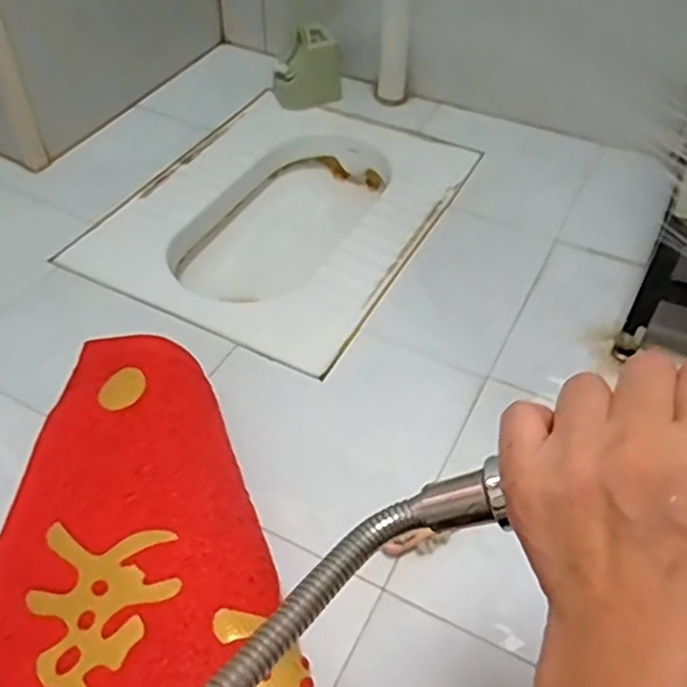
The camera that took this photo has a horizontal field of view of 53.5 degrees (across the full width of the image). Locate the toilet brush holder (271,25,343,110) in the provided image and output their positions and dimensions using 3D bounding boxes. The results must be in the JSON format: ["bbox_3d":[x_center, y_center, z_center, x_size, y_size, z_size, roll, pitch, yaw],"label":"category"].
[{"bbox_3d":[-0.066,-0.501,1.238,0.125,0.119,0.072,1,48,-2],"label":"toilet brush holder"}]

